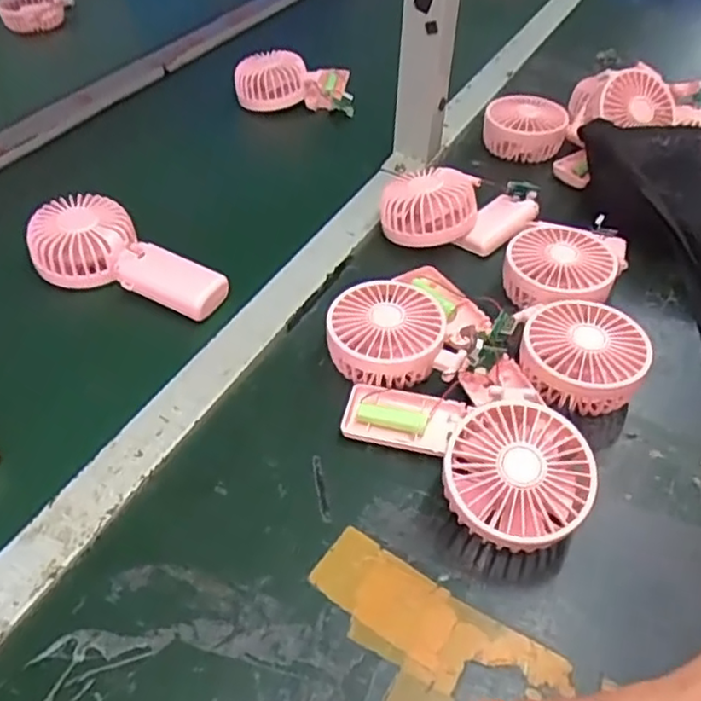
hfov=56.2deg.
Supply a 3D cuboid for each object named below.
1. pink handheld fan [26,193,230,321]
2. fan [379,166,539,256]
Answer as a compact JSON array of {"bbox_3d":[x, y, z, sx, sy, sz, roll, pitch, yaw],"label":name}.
[{"bbox_3d":[-0.187,-0.078,0.548,0.167,0.041,0.077,25,50,18],"label":"pink handheld fan"},{"bbox_3d":[0.104,-0.132,0.618,0.148,0.048,0.087,7,47,3],"label":"fan"}]

